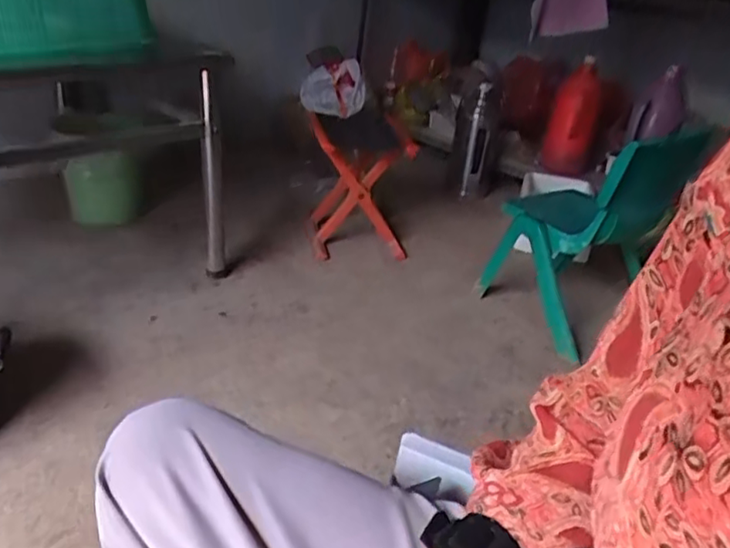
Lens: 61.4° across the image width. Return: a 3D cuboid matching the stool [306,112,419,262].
[{"bbox_3d":[-0.013,-0.232,1.631,0.273,0.336,0.250,0,29,-9],"label":"stool"}]

